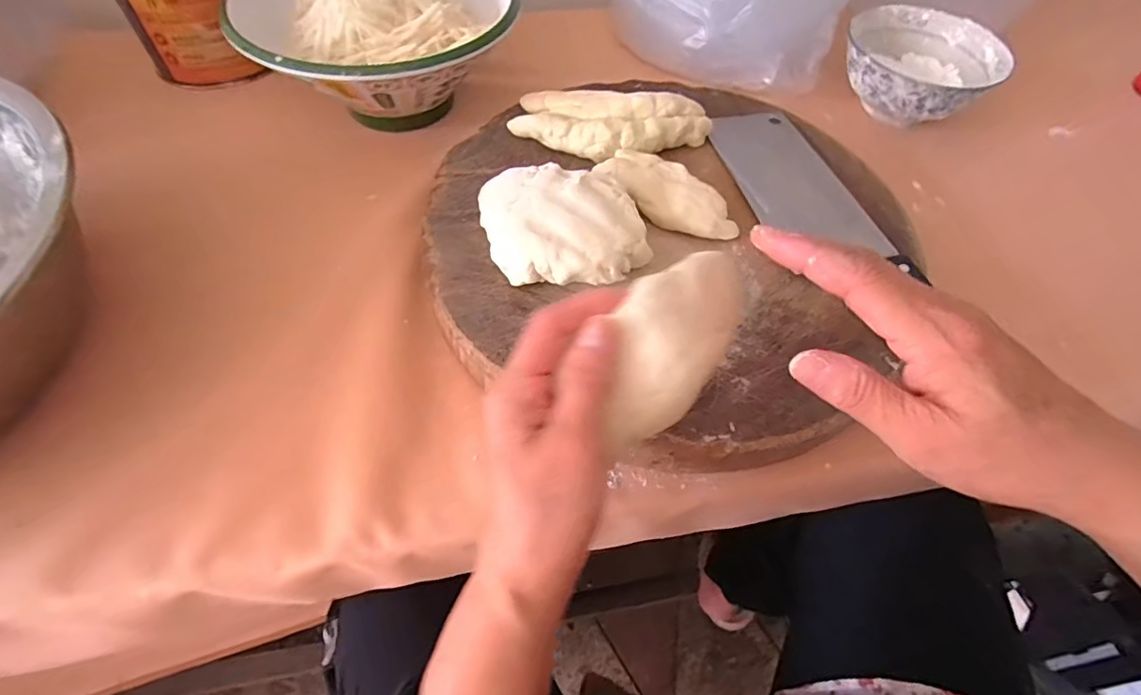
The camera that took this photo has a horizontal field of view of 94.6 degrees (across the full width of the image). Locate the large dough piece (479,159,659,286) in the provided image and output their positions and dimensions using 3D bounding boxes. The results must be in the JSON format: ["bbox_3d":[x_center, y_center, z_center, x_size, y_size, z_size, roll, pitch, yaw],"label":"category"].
[{"bbox_3d":[-0.005,-0.080,0.355,0.100,0.034,0.092,-11,58,-10],"label":"large dough piece"}]

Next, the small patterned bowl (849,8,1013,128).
[{"bbox_3d":[0.342,-0.271,0.526,0.134,0.065,0.146,1,57,-2],"label":"small patterned bowl"}]

